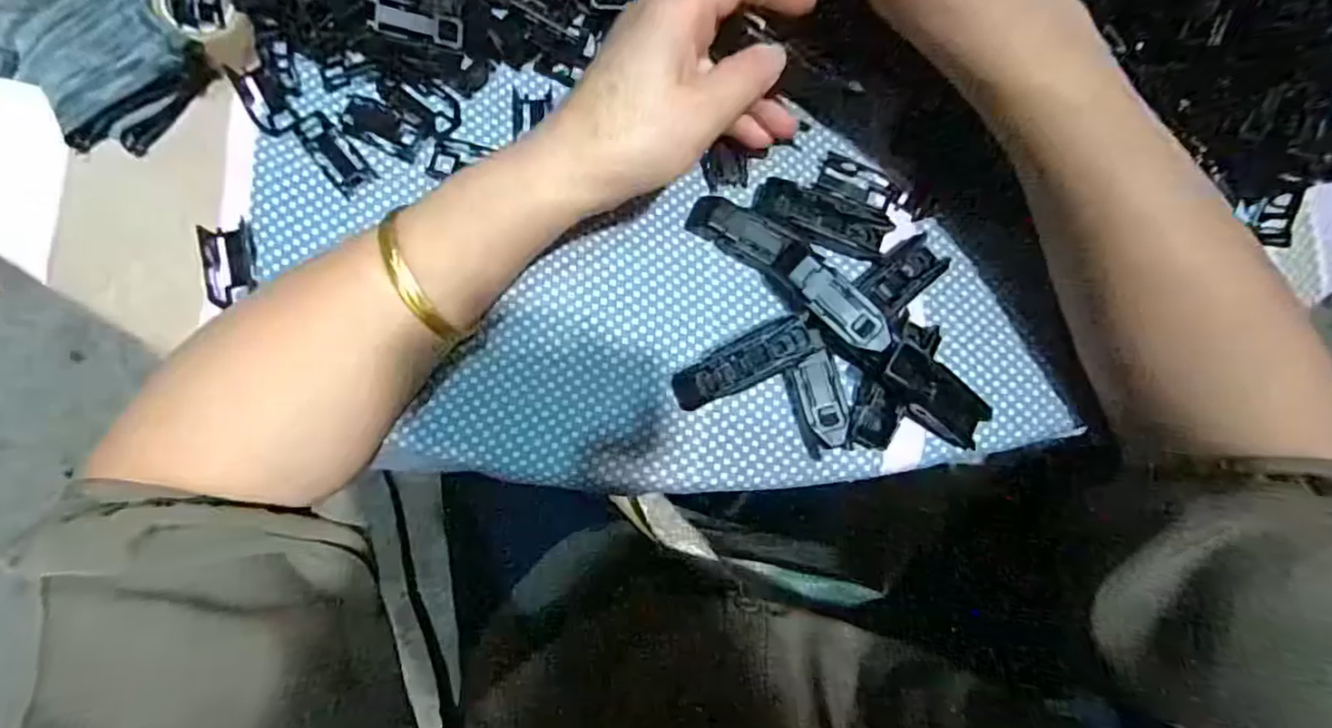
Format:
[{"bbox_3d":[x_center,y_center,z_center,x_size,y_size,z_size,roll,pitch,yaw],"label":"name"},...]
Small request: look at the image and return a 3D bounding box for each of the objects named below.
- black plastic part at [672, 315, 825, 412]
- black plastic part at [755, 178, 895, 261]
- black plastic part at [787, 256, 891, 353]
[{"bbox_3d":[0.036,-0.001,0.286,0.070,0.015,0.021,-26,84,9],"label":"black plastic part"},{"bbox_3d":[0.077,-0.073,0.307,0.066,0.010,0.022,25,81,0],"label":"black plastic part"},{"bbox_3d":[0.080,-0.026,0.281,0.052,0.006,0.017,41,82,2],"label":"black plastic part"}]

